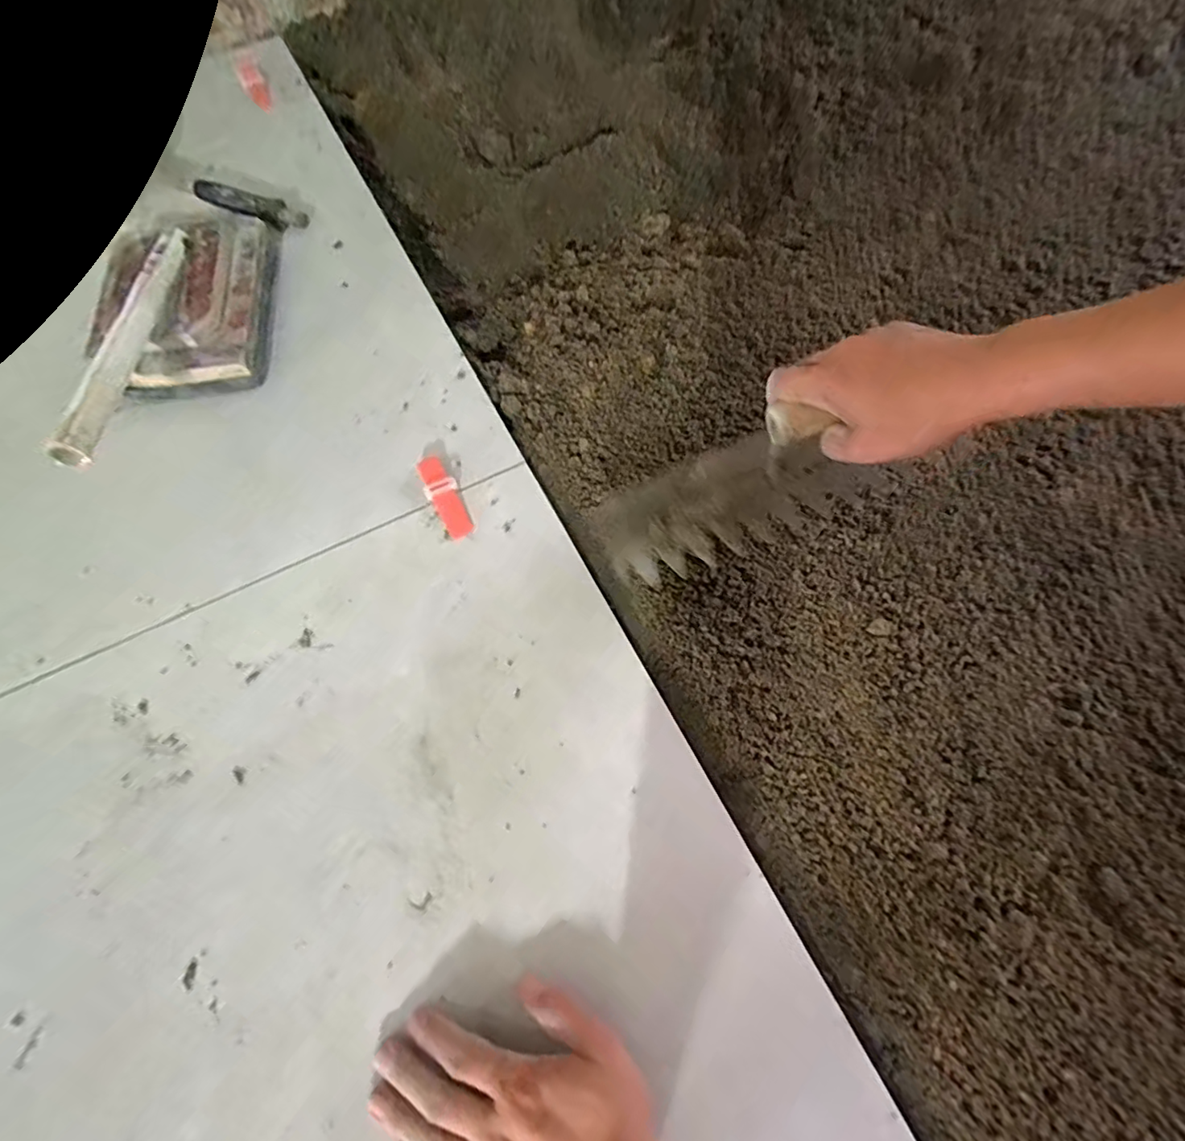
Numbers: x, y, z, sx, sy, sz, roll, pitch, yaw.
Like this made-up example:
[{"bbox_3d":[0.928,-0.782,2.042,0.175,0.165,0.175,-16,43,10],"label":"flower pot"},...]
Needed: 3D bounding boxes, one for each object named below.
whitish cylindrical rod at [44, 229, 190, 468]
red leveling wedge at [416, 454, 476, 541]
[{"bbox_3d":[-0.413,-0.216,0.507,0.023,0.024,0.320,-9,56,-3],"label":"whitish cylindrical rod"},{"bbox_3d":[-0.137,-0.069,0.522,0.027,0.015,0.087,-26,70,-9],"label":"red leveling wedge"}]

